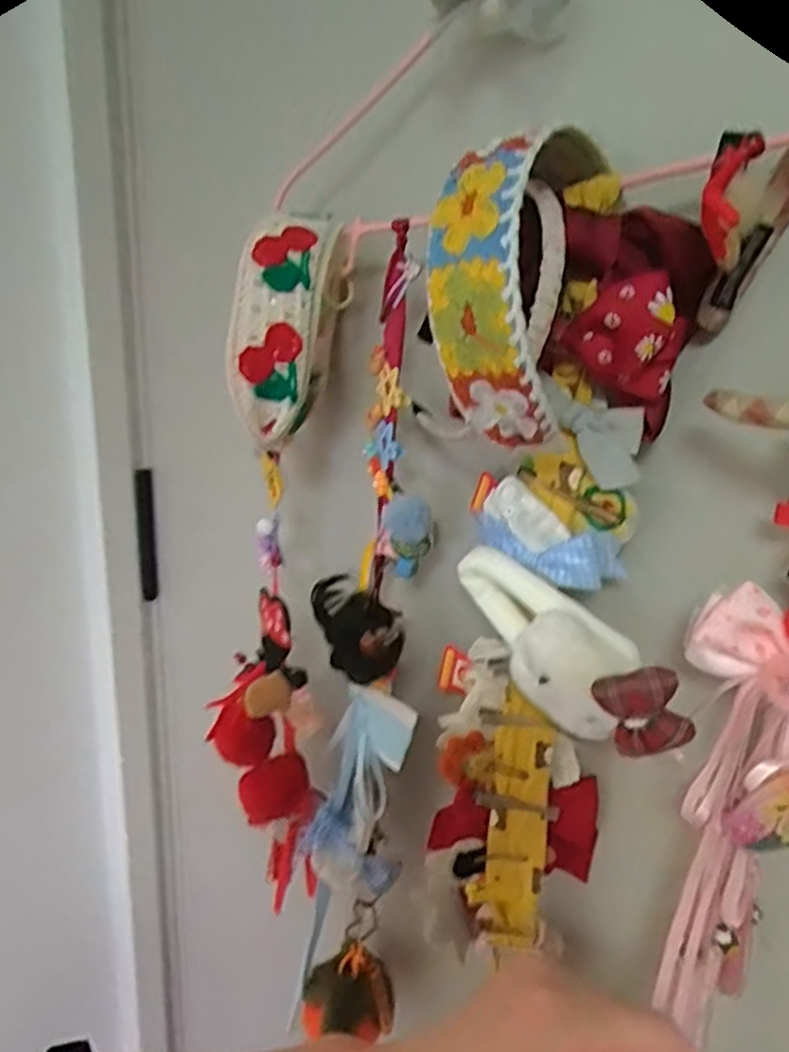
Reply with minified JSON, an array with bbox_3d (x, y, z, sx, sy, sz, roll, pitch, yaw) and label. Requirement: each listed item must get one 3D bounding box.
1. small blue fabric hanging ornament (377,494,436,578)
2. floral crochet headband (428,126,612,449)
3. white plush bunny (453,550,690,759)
[{"bbox_3d":[0.008,0.005,0.445,0.034,0.051,0.035,3,12,-1],"label":"small blue fabric hanging ornament"},{"bbox_3d":[0.056,-0.109,0.331,0.048,0.134,0.097,10,14,28],"label":"floral crochet headband"},{"bbox_3d":[0.091,0.066,0.384,0.050,0.063,0.140,-8,41,-43],"label":"white plush bunny"}]

